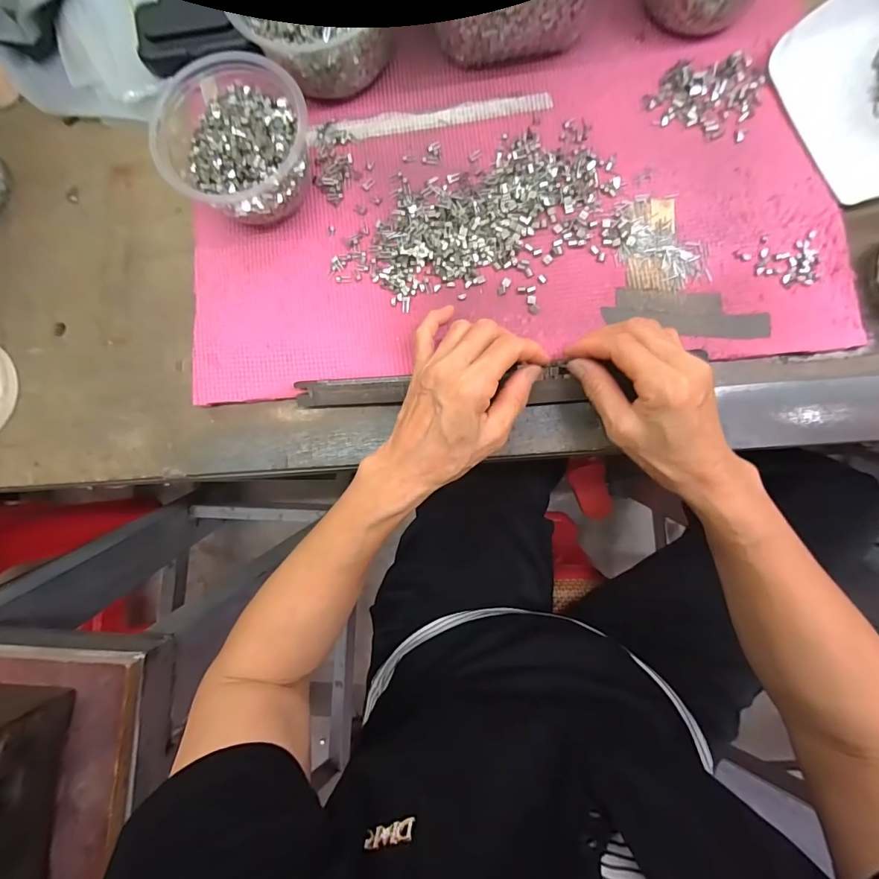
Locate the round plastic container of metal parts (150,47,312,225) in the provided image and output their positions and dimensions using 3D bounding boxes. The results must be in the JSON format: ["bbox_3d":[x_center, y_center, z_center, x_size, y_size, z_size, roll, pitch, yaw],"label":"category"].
[{"bbox_3d":[-0.161,-0.235,0.333,0.121,0.065,0.110,0,86,5],"label":"round plastic container of metal parts"}]

